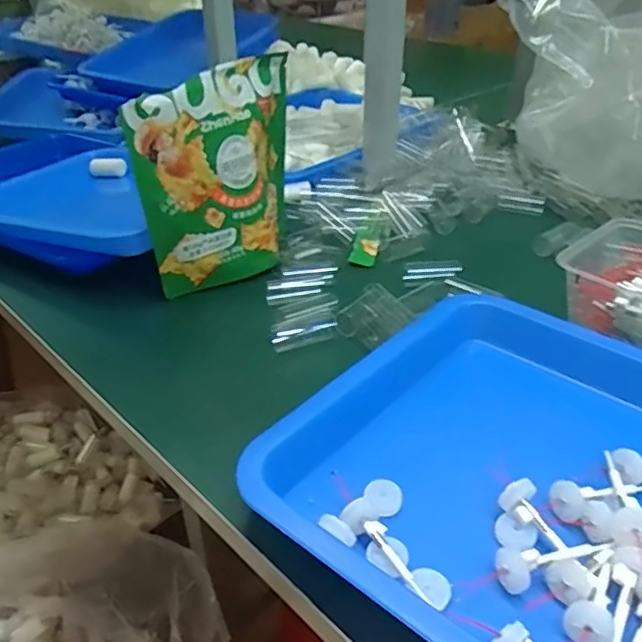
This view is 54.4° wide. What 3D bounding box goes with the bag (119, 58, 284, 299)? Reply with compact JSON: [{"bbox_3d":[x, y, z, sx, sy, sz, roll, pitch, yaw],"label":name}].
[{"bbox_3d":[-0.080,-0.120,0.529,0.036,0.172,0.165,17,36,38],"label":"bag"}]

